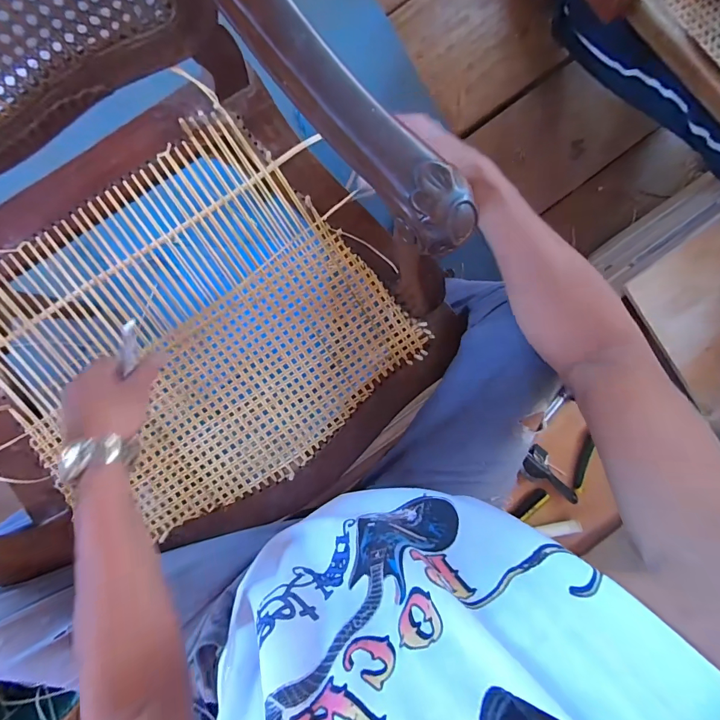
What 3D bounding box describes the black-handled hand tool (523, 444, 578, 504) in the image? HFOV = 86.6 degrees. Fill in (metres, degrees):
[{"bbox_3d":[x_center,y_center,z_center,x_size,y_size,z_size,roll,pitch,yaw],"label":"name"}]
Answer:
[{"bbox_3d":[0.345,0.204,0.684,0.113,0.033,0.051,37,91,-7],"label":"black-handled hand tool"}]

